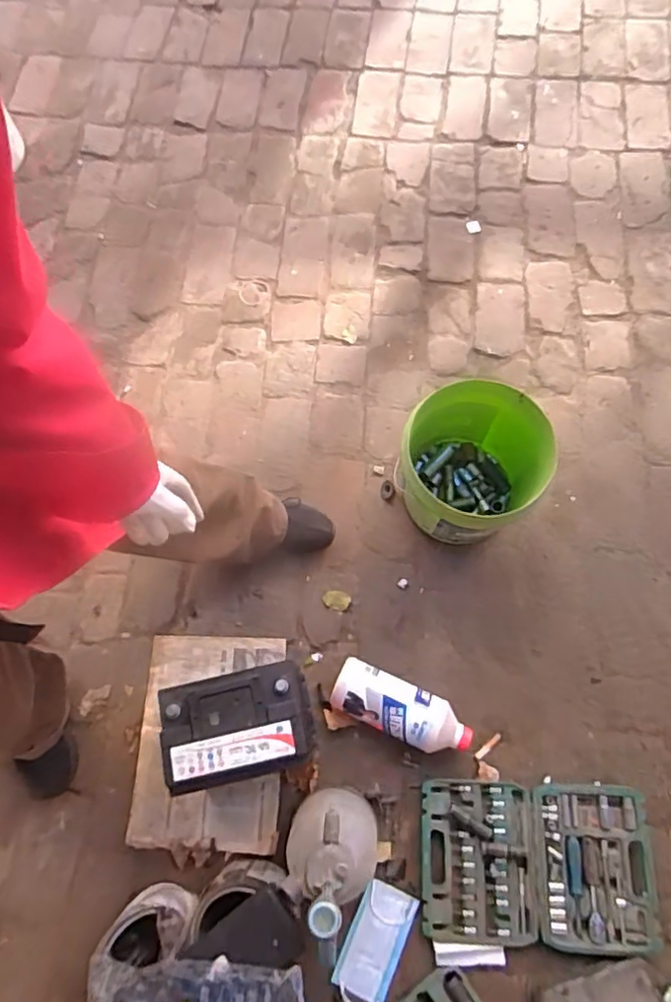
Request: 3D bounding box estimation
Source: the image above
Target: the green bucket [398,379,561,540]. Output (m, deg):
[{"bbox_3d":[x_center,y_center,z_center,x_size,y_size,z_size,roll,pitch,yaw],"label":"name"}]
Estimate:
[{"bbox_3d":[0.245,-0.055,1.133,0.261,0.255,0.252,-1,72,2],"label":"green bucket"}]

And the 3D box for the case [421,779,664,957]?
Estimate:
[{"bbox_3d":[0.339,0.611,1.001,0.374,0.043,0.251,0,72,3],"label":"case"}]

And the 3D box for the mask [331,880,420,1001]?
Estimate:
[{"bbox_3d":[0.065,0.750,0.999,0.089,0.007,0.183,17,69,29],"label":"mask"}]

